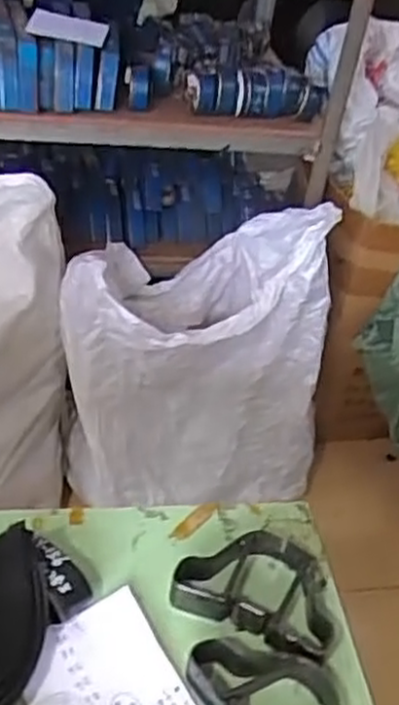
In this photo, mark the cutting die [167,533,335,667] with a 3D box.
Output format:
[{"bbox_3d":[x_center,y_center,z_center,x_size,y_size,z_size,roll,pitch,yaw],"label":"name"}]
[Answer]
[{"bbox_3d":[0.051,0.183,0.609,0.127,0.027,0.107,23,39,15],"label":"cutting die"}]

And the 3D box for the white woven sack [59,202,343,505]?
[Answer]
[{"bbox_3d":[-0.009,0.006,1.518,0.526,0.578,0.276,0,39,-13],"label":"white woven sack"}]

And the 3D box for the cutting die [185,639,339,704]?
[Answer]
[{"bbox_3d":[0.055,0.248,0.527,0.089,0.024,0.125,-9,42,-24],"label":"cutting die"}]

